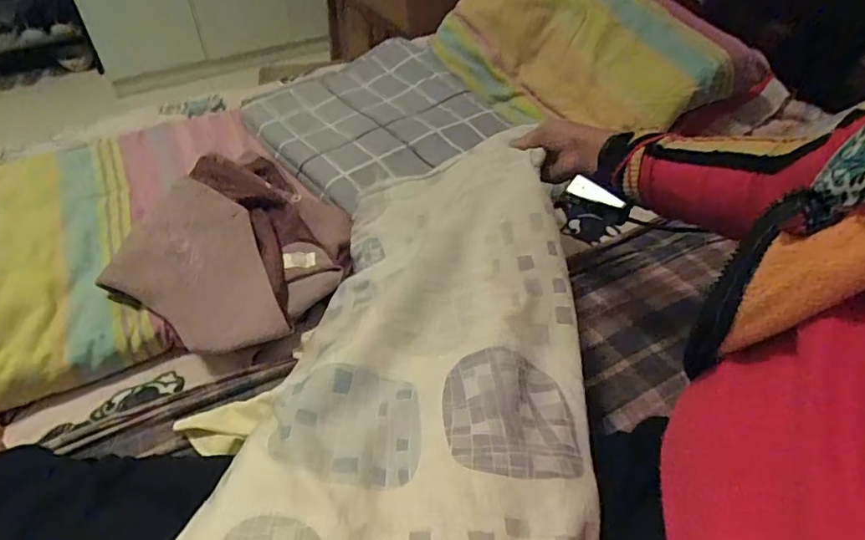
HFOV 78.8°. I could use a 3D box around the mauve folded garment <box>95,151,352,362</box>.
[{"bbox_3d":[-0.261,-0.032,0.733,0.284,0.098,0.310,1,45,-1],"label":"mauve folded garment"}]

